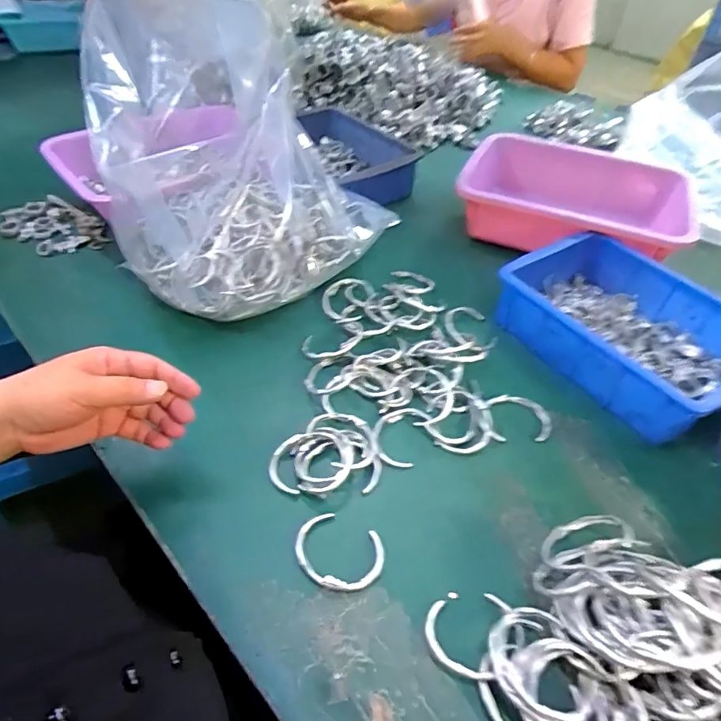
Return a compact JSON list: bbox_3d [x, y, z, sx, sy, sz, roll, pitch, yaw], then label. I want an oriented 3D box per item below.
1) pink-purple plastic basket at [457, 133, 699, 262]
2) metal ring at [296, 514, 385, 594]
[{"bbox_3d":[0.300,-0.221,0.710,0.301,0.086,0.217,18,48,13],"label":"pink-purple plastic basket"},{"bbox_3d":[-0.017,0.150,0.382,0.068,0.006,0.054,19,49,13],"label":"metal ring"}]

